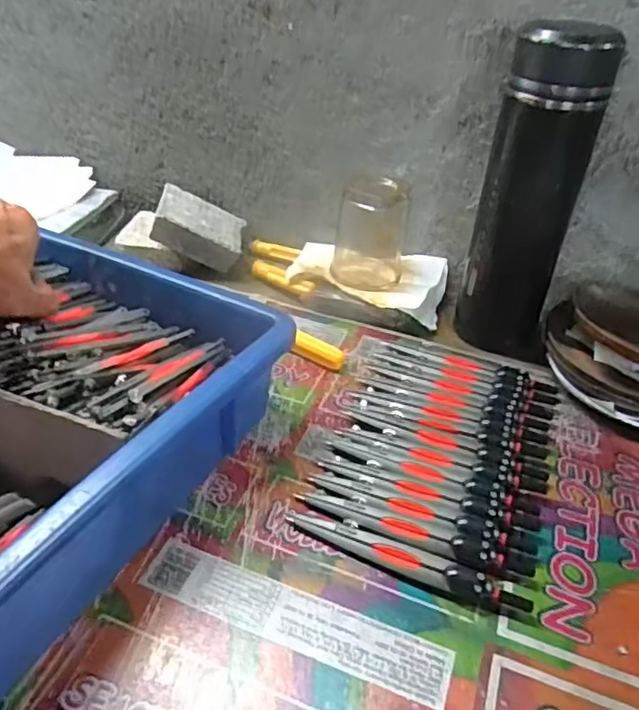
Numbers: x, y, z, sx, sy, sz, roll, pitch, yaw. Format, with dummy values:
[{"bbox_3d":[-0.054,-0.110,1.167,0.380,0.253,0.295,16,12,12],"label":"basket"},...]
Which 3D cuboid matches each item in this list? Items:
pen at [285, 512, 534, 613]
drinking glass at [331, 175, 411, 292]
[{"bbox_3d":[0.044,0.105,0.319,0.127,0.013,0.016,18,38,17],"label":"pen"},{"bbox_3d":[0.045,-0.108,0.514,0.057,0.082,0.060,9,36,5],"label":"drinking glass"}]

